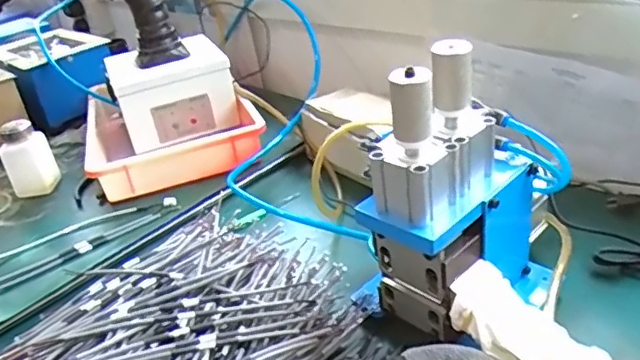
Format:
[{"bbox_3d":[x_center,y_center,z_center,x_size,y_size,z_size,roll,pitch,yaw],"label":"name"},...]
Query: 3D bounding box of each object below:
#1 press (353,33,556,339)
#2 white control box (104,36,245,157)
[{"bbox_3d":[0.118,0.008,0.510,0.170,0.245,0.107,-25,34,-27],"label":"press"},{"bbox_3d":[-0.243,-0.147,0.950,0.177,0.121,0.150,-17,31,-15],"label":"white control box"}]

